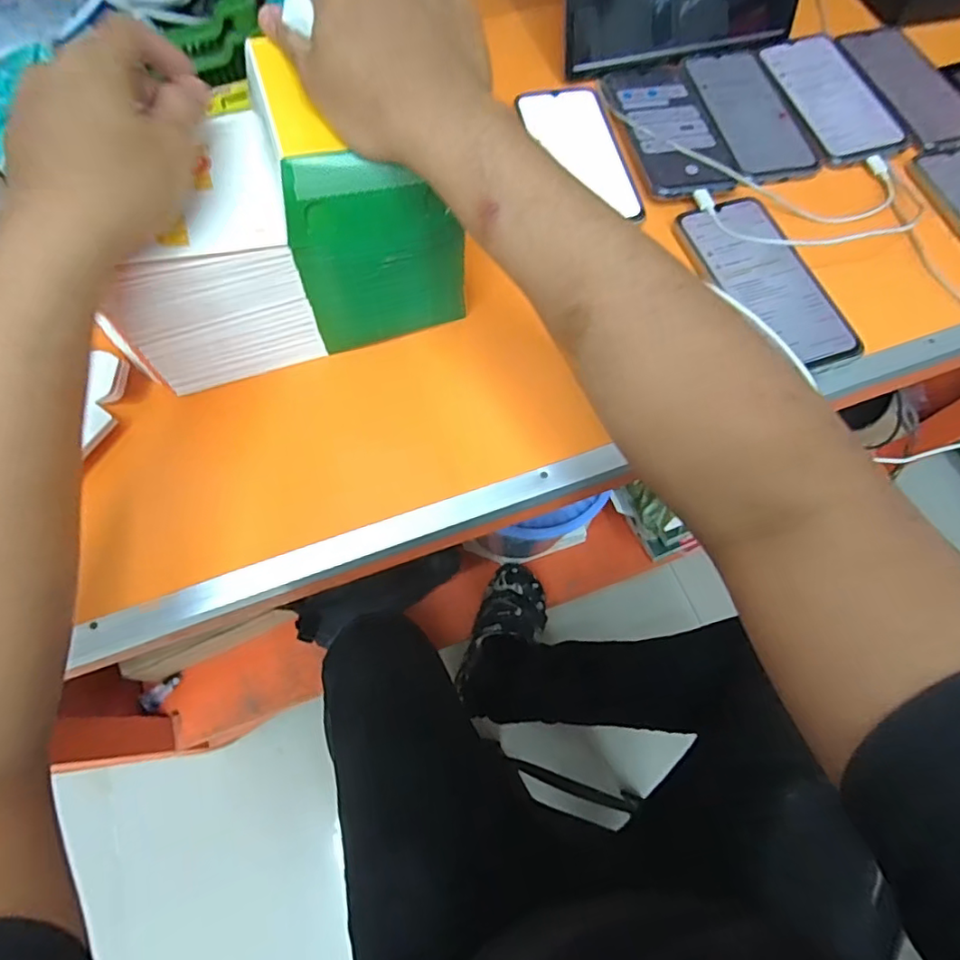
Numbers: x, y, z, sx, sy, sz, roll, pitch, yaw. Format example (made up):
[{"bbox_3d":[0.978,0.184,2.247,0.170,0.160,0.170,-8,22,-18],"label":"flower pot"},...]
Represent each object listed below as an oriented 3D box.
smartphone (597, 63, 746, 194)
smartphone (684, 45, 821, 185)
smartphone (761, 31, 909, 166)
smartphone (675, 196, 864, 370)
[{"bbox_3d":[0.172,-0.323,0.504,0.091,0.010,0.169,-13,68,-8],"label":"smartphone"},{"bbox_3d":[0.253,-0.345,0.524,0.083,0.009,0.169,-9,68,-6],"label":"smartphone"},{"bbox_3d":[0.335,-0.369,0.531,0.082,0.008,0.174,-10,68,-7],"label":"smartphone"},{"bbox_3d":[0.226,-0.161,0.437,0.078,0.009,0.165,-18,69,-10],"label":"smartphone"}]

